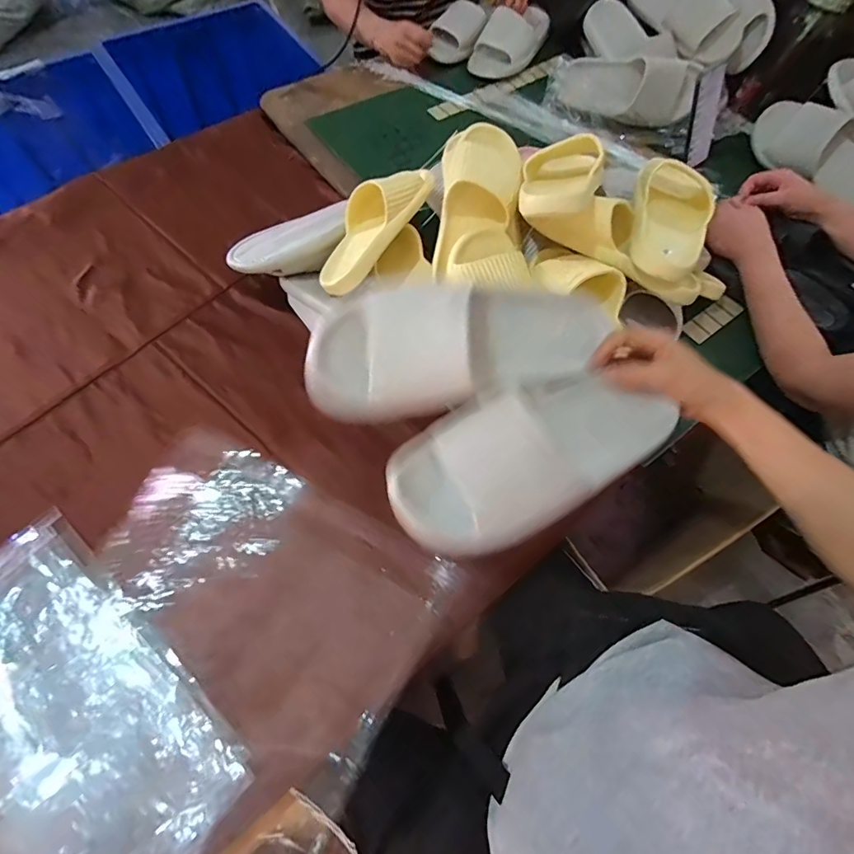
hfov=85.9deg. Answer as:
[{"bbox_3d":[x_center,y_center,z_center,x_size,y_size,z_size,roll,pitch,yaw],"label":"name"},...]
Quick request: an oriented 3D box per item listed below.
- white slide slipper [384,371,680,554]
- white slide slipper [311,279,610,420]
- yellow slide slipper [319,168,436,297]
[{"bbox_3d":[0.101,0.022,0.408,0.262,0.076,0.110,-19,68,-15],"label":"white slide slipper"},{"bbox_3d":[0.033,-0.080,0.412,0.277,0.071,0.120,-10,67,-11],"label":"white slide slipper"},{"bbox_3d":[-0.080,-0.295,0.652,0.092,0.067,0.239,33,84,12],"label":"yellow slide slipper"}]

